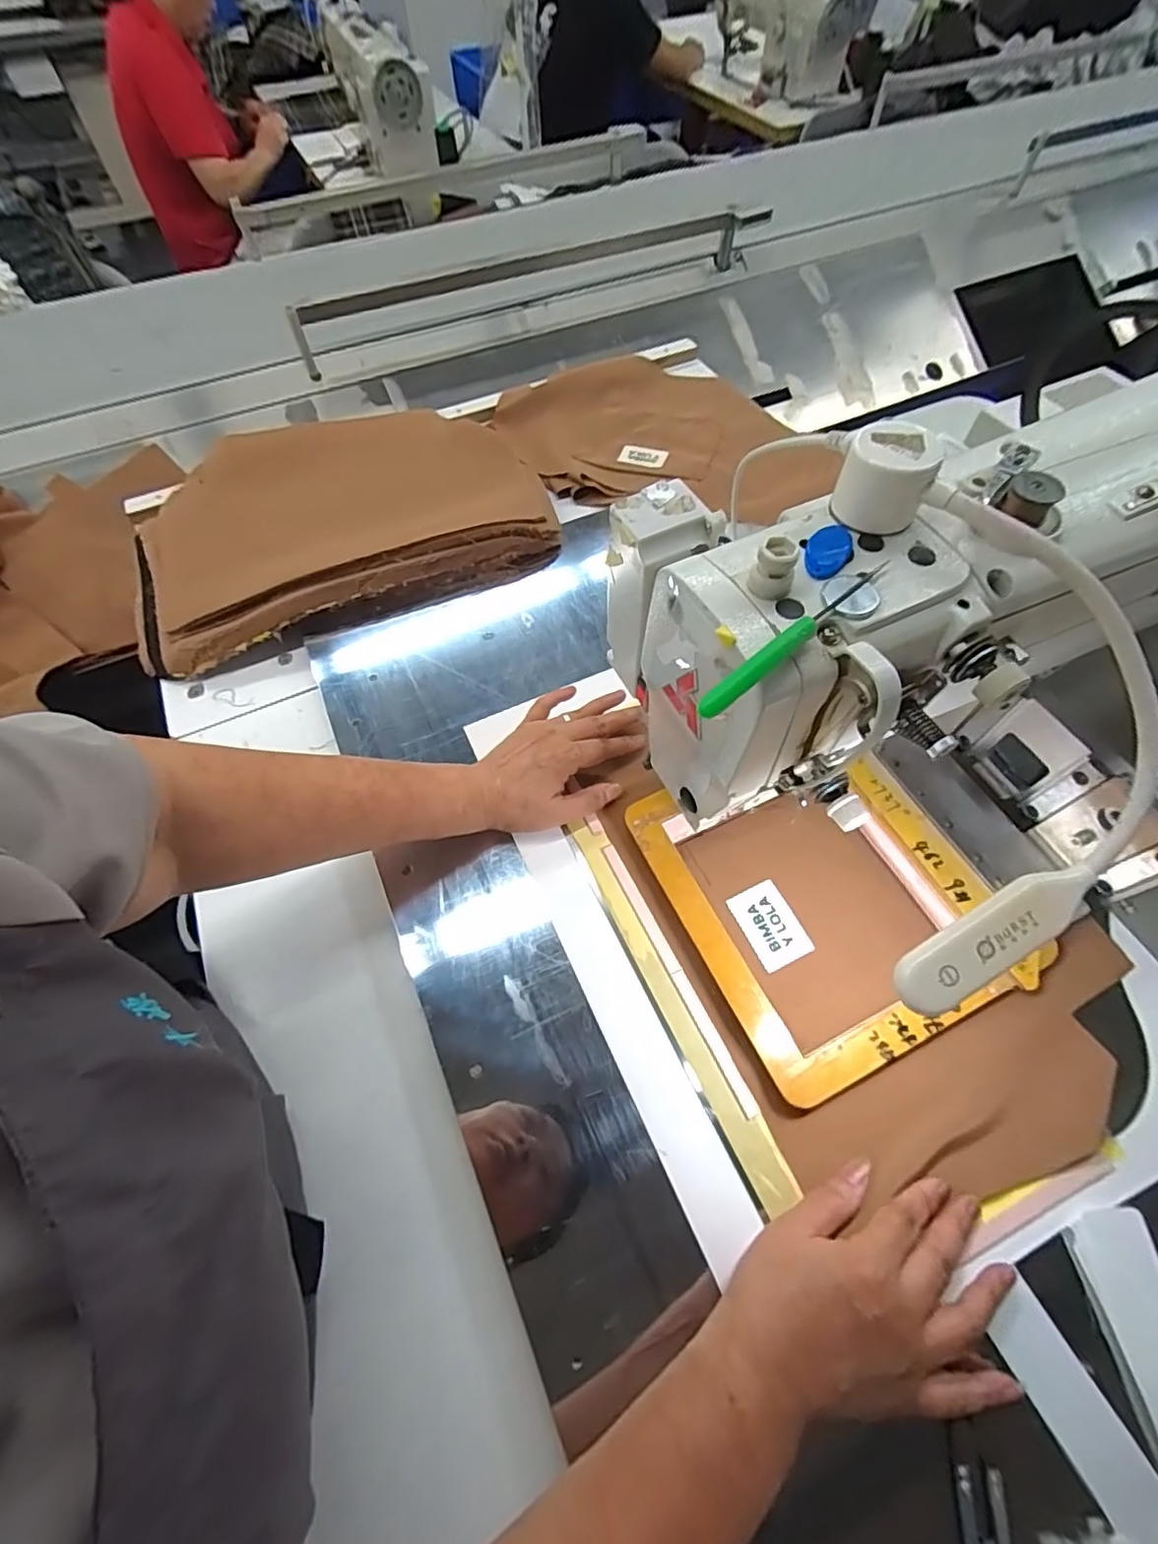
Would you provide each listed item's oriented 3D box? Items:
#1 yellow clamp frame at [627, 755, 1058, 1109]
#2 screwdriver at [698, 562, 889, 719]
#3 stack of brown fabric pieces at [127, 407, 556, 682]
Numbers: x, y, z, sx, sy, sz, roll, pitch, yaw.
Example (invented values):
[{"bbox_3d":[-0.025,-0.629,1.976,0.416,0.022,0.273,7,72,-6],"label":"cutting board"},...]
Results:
[{"bbox_3d":[0.180,0.085,0.445,0.210,0.014,0.236,-24,64,-9],"label":"yellow clamp frame"},{"bbox_3d":[0.093,-0.058,0.248,0.117,0.008,0.007,-38,67,-19],"label":"screwdriver"},{"bbox_3d":[-0.281,-0.295,0.693,0.457,0.082,0.316,-20,62,-10],"label":"stack of brown fabric pieces"}]

